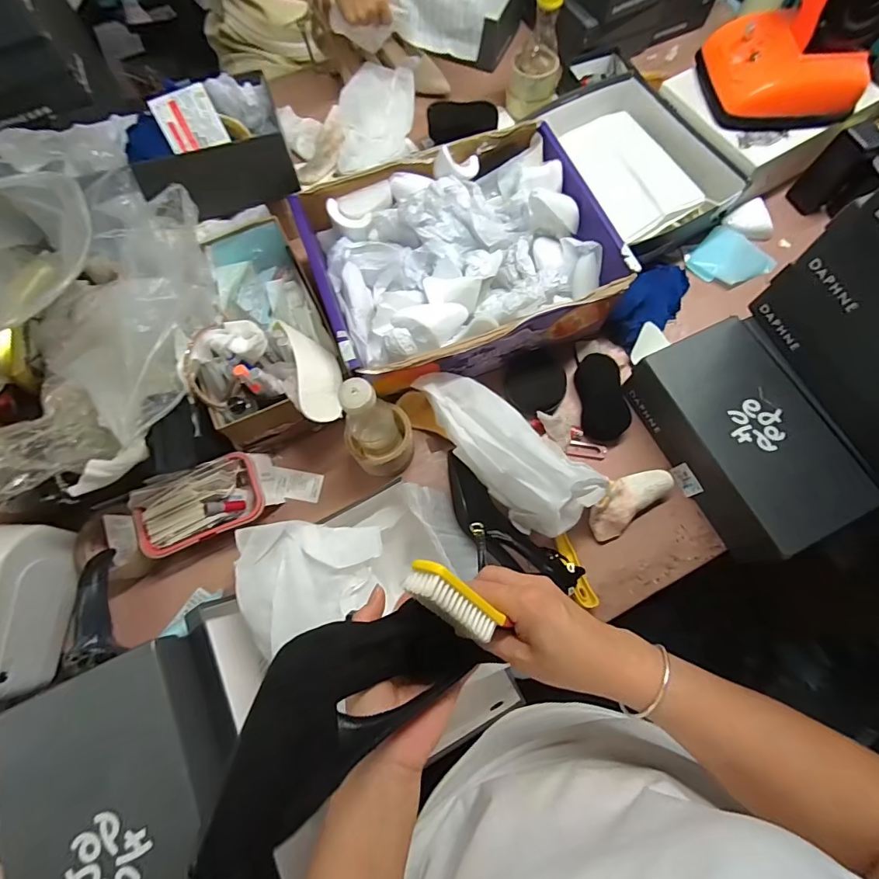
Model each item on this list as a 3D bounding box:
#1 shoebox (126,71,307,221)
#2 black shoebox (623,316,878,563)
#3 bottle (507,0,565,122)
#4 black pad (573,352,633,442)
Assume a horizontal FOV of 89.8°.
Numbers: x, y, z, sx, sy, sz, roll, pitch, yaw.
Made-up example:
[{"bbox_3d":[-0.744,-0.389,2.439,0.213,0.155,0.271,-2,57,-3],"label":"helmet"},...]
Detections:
[{"bbox_3d":[-0.323,-0.414,0.631,0.211,0.090,0.170,-19,73,-5],"label":"shoebox"},{"bbox_3d":[0.414,-0.005,0.611,0.163,0.088,0.295,-25,73,-7],"label":"black shoebox"},{"bbox_3d":[0.174,-0.683,0.779,0.089,0.179,0.079,19,73,7],"label":"bottle"},{"bbox_3d":[0.247,-0.065,0.674,0.066,0.015,0.131,-17,75,29],"label":"black pad"}]

